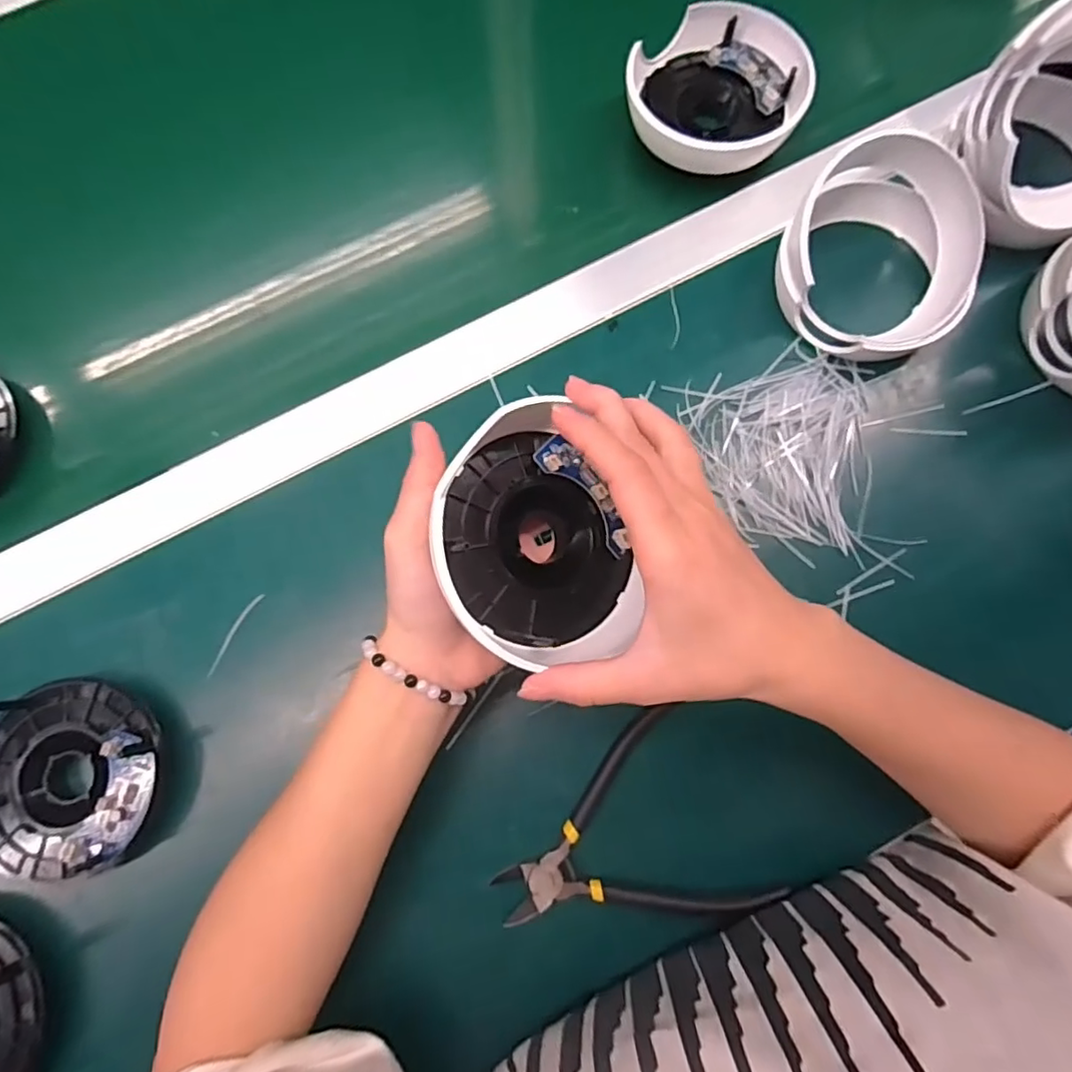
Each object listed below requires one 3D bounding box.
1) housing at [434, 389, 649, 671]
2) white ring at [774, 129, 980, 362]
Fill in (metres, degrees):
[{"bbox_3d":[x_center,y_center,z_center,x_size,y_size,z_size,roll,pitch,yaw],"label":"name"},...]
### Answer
[{"bbox_3d":[-0.004,-0.004,0.282,0.095,0.062,0.114,-4,85,-25],"label":"housing"},{"bbox_3d":[0.210,-0.169,0.358,0.111,0.062,0.113,0,78,0],"label":"white ring"}]

